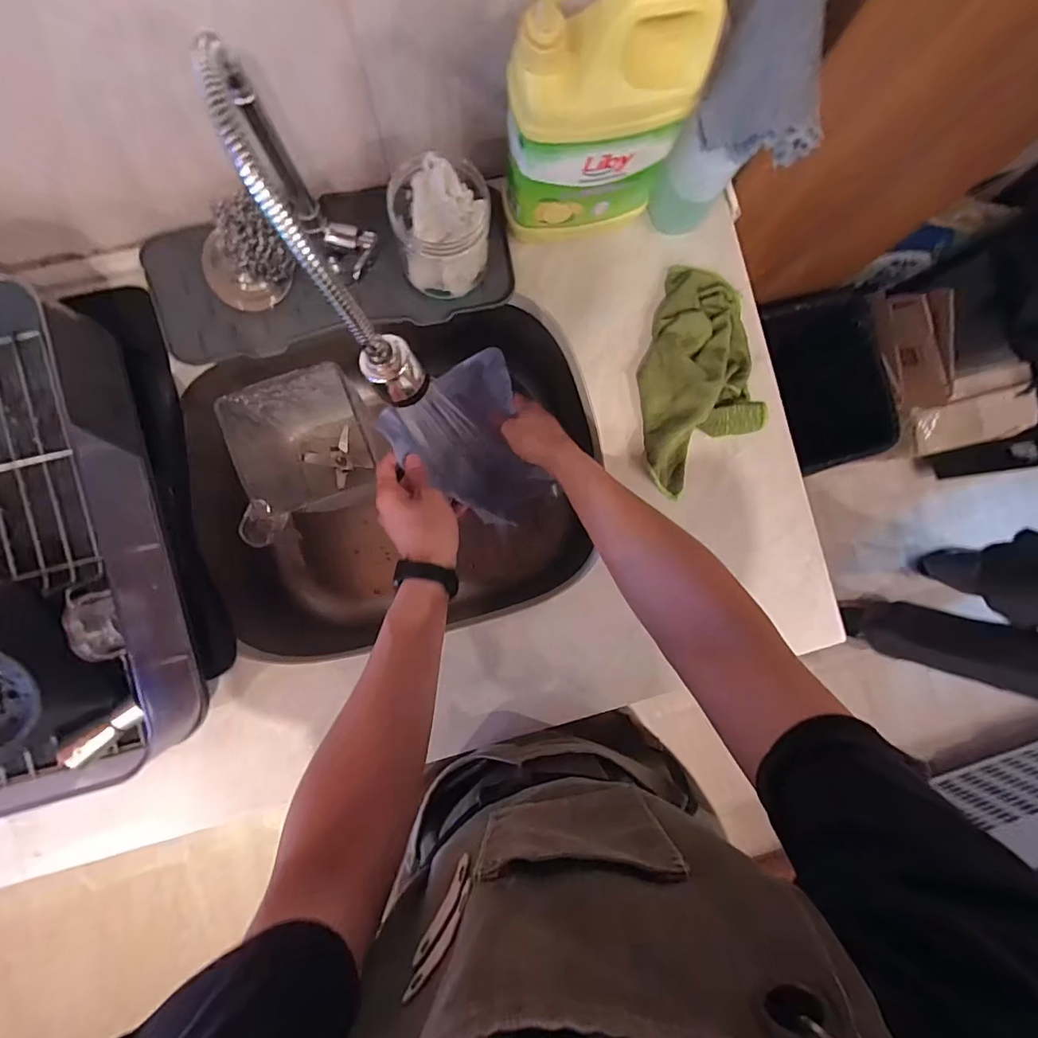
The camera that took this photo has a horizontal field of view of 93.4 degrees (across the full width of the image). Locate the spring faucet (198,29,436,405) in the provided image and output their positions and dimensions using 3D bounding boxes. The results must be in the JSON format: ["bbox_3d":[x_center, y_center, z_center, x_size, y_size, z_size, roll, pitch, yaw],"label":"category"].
[{"bbox_3d":[-0.136,-0.201,0.369,0.053,0.209,0.199,-25,90,-4],"label":"spring faucet"}]

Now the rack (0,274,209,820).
[{"bbox_3d":[-0.498,0.005,0.432,0.317,0.107,0.480,-13,89,-4],"label":"rack"}]

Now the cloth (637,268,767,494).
[{"bbox_3d":[0.193,-0.153,0.527,0.120,0.027,0.233,-6,89,-4],"label":"cloth"}]

